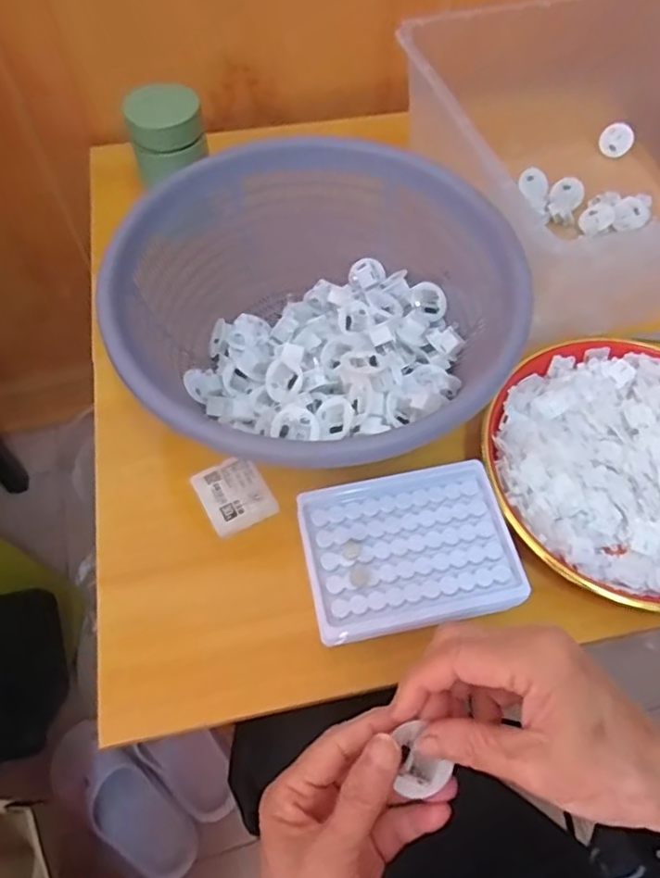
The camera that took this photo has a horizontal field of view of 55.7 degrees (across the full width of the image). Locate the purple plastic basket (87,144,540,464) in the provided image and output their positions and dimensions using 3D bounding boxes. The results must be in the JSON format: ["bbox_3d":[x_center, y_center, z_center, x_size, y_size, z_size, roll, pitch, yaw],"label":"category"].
[{"bbox_3d":[-0.011,-0.089,0.468,0.260,0.099,0.273,0,61,-1],"label":"purple plastic basket"}]

